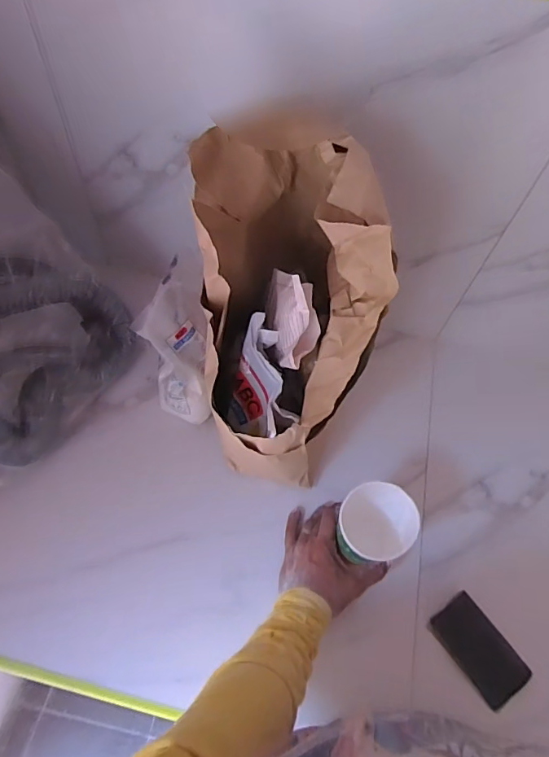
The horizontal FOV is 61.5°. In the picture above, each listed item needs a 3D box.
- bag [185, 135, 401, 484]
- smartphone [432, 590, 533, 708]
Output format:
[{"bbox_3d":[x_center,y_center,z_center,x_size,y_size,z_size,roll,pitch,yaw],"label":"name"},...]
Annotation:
[{"bbox_3d":[0.013,-0.070,0.544,0.186,0.320,0.292,-5,60,-7],"label":"bag"},{"bbox_3d":[0.255,0.334,0.571,0.064,0.012,0.115,-30,66,-20],"label":"smartphone"}]

